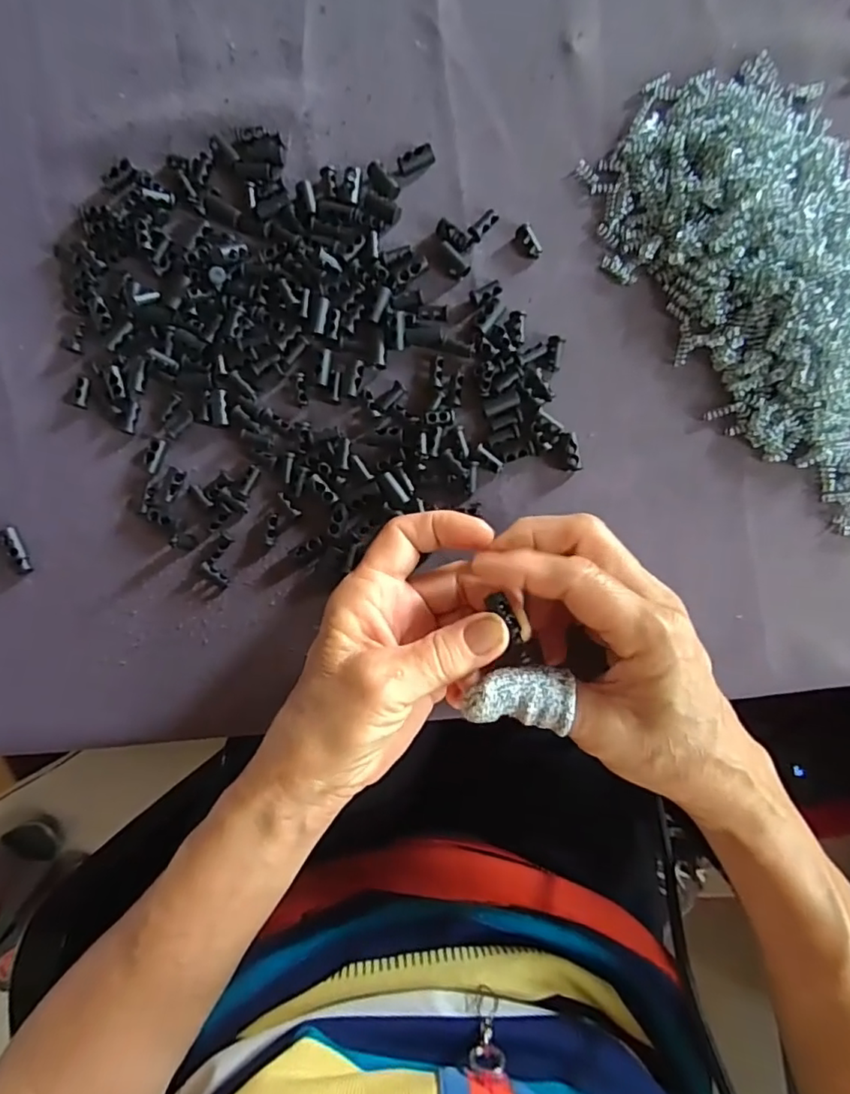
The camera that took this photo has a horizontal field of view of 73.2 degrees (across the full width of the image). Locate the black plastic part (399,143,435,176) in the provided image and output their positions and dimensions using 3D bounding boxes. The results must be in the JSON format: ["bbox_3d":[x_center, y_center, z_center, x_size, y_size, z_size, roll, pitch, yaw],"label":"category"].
[{"bbox_3d":[-0.004,-0.193,0.286,0.019,0.008,0.008,-20,86,4],"label":"black plastic part"}]

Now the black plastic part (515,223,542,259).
[{"bbox_3d":[0.051,-0.150,0.282,0.009,0.004,0.016,-31,86,3],"label":"black plastic part"}]

